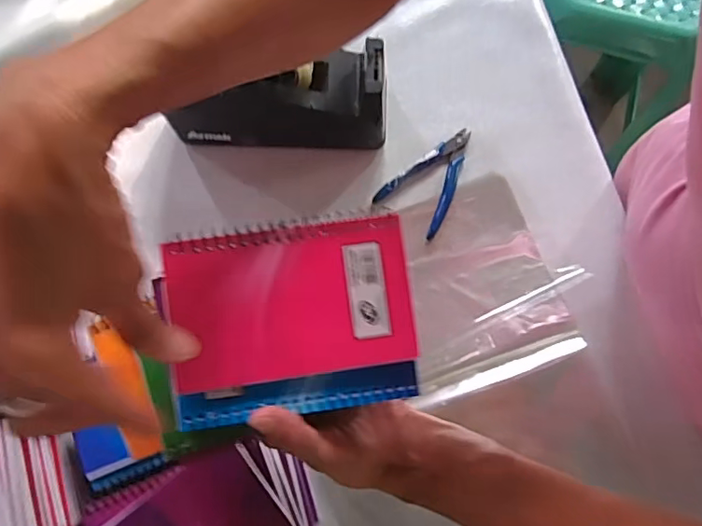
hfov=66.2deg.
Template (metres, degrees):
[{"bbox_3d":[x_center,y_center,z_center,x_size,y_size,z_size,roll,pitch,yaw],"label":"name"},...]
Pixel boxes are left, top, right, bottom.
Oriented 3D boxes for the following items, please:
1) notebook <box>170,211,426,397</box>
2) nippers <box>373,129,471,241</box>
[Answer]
[{"bbox_3d":[-0.032,0.019,0.289,0.126,0.019,0.080,-9,75,-2],"label":"notebook"},{"bbox_3d":[0.084,-0.085,0.526,0.066,0.010,0.112,38,78,9],"label":"nippers"}]

